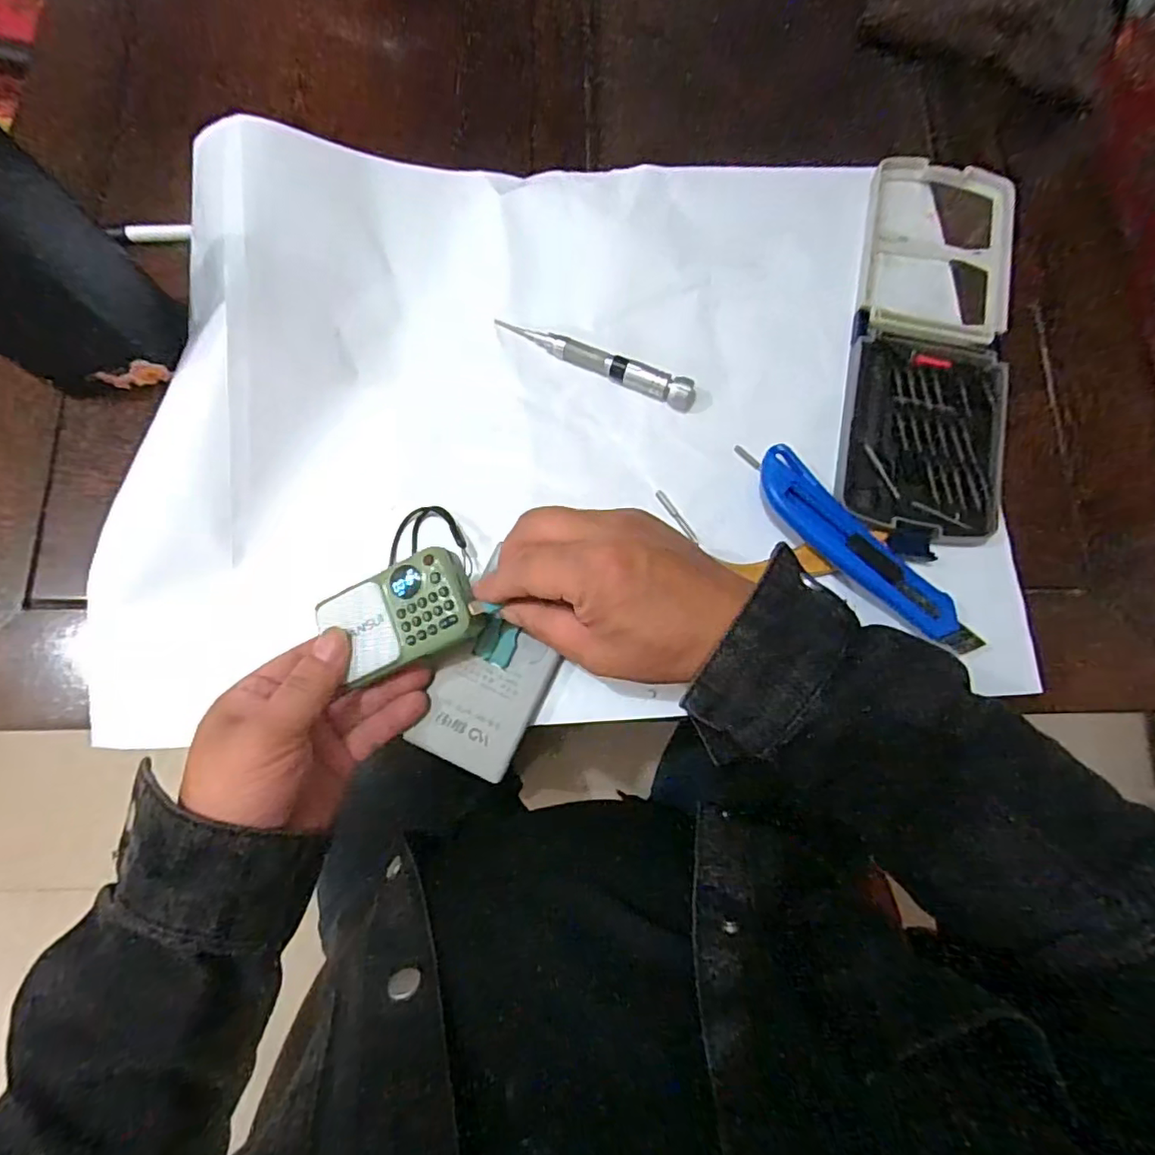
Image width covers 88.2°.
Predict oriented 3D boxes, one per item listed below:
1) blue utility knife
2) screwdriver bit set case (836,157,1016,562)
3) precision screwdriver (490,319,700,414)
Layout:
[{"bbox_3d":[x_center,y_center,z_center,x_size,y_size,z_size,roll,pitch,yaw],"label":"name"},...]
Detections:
[{"bbox_3d":[0.180,-0.014,0.375,0.037,0.017,0.172,-43,82,-8],"label":"blue utility knife"},{"bbox_3d":[0.249,-0.166,0.420,0.105,0.020,0.305,10,79,1],"label":"screwdriver bit set case"},{"bbox_3d":[0.013,-0.153,0.417,0.147,0.021,0.019,25,79,4],"label":"precision screwdriver"}]

